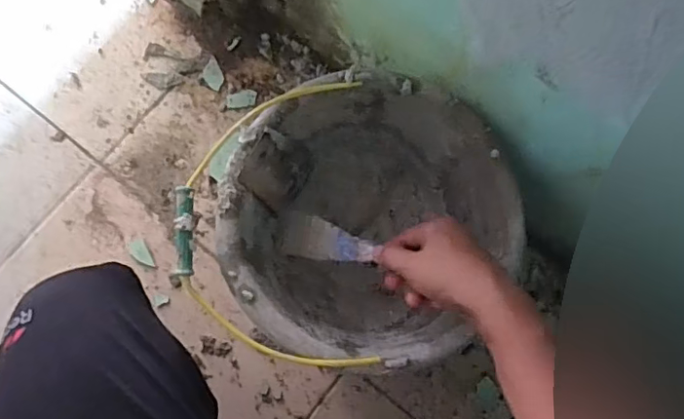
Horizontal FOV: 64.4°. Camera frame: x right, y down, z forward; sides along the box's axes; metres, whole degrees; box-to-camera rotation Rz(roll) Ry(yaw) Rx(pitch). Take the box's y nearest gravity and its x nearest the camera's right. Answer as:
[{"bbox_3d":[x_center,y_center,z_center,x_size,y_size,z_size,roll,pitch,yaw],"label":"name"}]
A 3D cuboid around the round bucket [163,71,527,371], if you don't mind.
[{"bbox_3d":[0.014,0.012,0.593,0.283,0.206,0.268,1,85,-8],"label":"round bucket"}]

